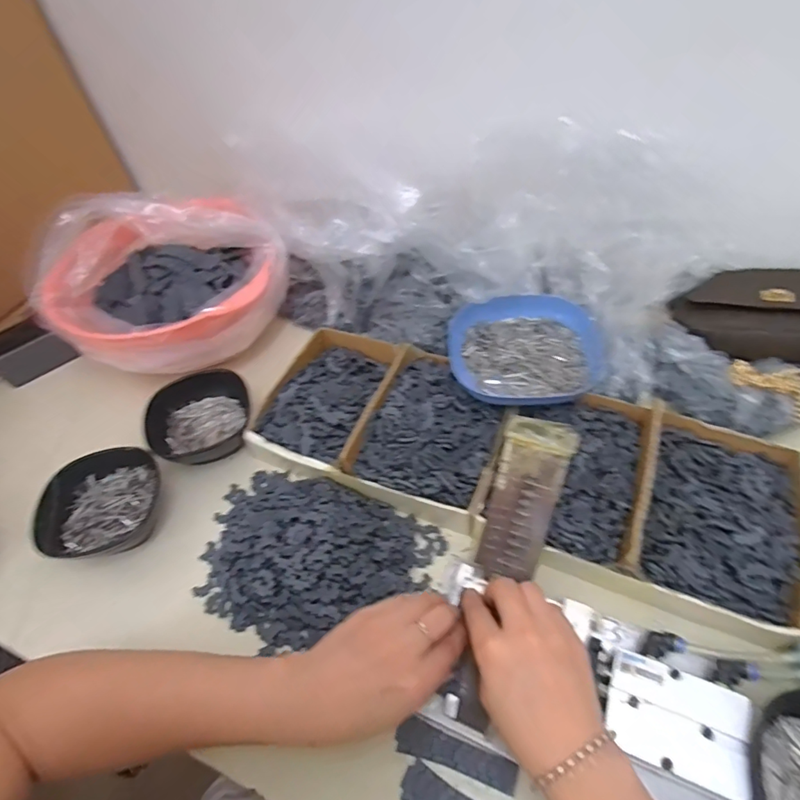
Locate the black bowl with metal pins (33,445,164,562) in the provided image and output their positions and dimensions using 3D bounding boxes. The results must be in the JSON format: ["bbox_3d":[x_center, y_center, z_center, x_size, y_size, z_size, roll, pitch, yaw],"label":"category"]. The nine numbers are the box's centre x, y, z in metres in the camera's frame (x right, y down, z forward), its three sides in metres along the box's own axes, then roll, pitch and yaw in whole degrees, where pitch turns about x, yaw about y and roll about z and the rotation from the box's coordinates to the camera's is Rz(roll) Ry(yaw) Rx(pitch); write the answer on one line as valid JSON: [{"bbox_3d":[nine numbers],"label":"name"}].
[{"bbox_3d":[-0.283,0.100,0.471,0.112,0.052,0.105,-3,50,4],"label":"black bowl with metal pins"}]

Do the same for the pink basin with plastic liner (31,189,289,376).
[{"bbox_3d":[-0.271,-0.134,0.590,0.260,0.131,0.226,-27,52,-15],"label":"pink basin with plastic liner"}]

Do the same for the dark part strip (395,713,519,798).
[{"bbox_3d":[0.040,0.248,0.350,0.084,0.004,0.022,11,52,15],"label":"dark part strip"}]

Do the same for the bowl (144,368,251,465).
[{"bbox_3d":[-0.211,0.022,0.530,0.106,0.040,0.104,-3,50,4],"label":"bowl"}]

